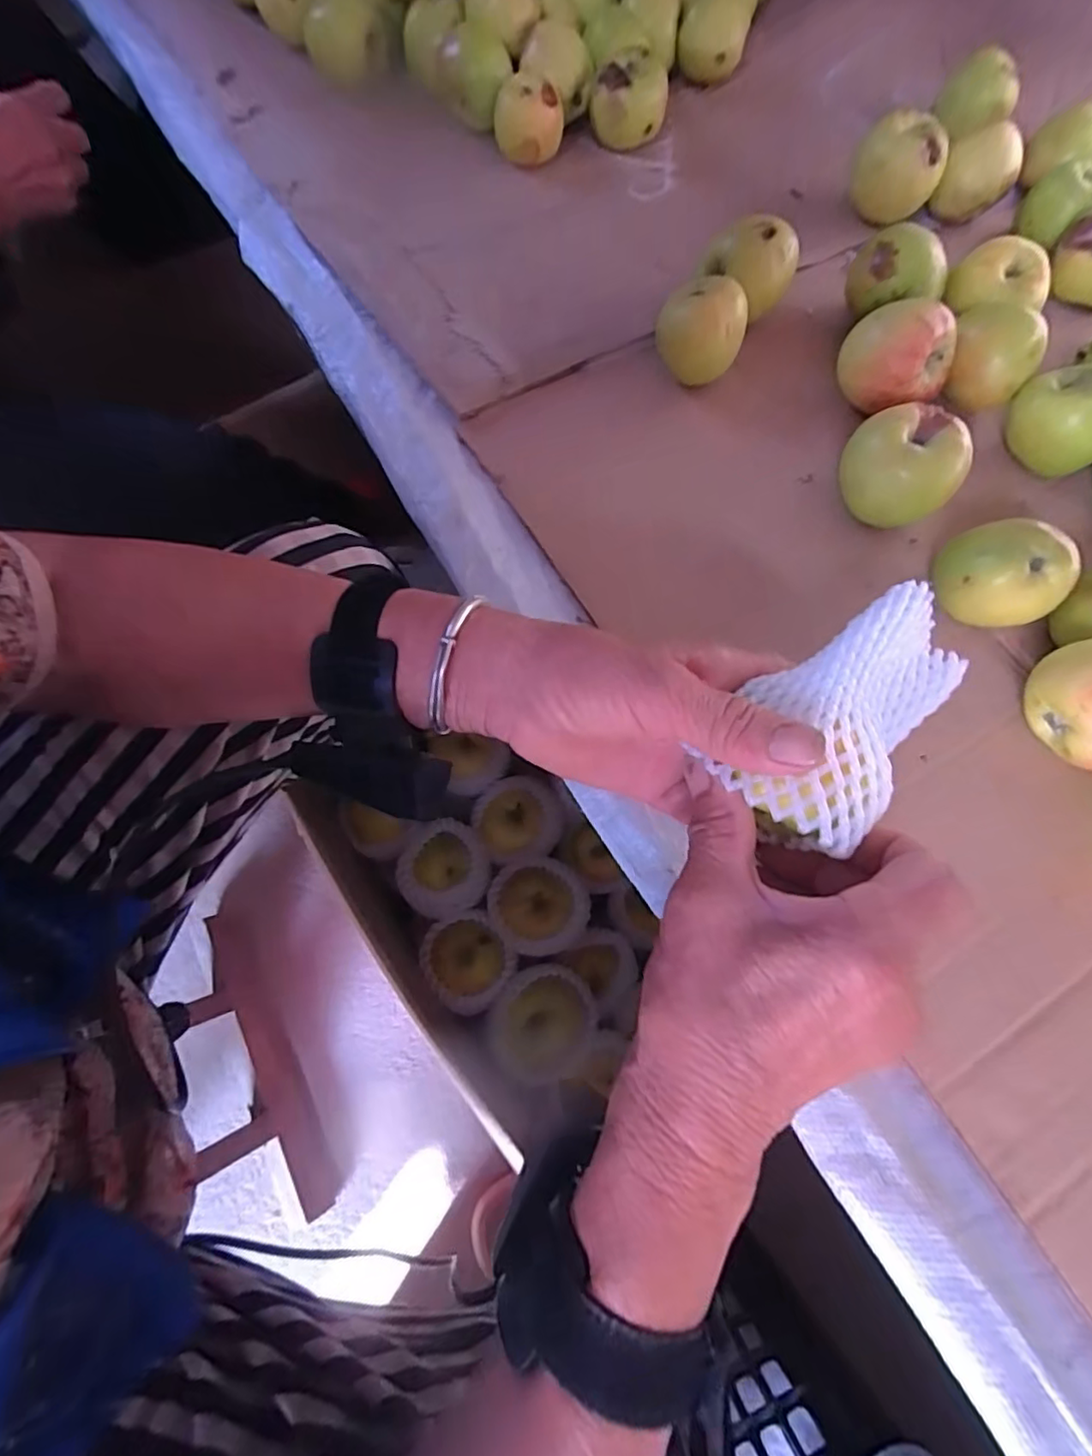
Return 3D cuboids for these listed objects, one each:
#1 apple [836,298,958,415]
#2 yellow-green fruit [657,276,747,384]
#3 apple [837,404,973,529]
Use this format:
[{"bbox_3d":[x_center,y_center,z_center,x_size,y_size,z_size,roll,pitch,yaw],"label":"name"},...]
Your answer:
[{"bbox_3d":[0.224,-0.234,0.404,0.066,0.067,0.051,31,71,11],"label":"apple"},{"bbox_3d":[0.105,-0.268,0.421,0.056,0.057,0.055,17,69,5],"label":"yellow-green fruit"},{"bbox_3d":[0.214,-0.155,0.378,0.065,0.059,0.052,31,71,11],"label":"apple"}]

